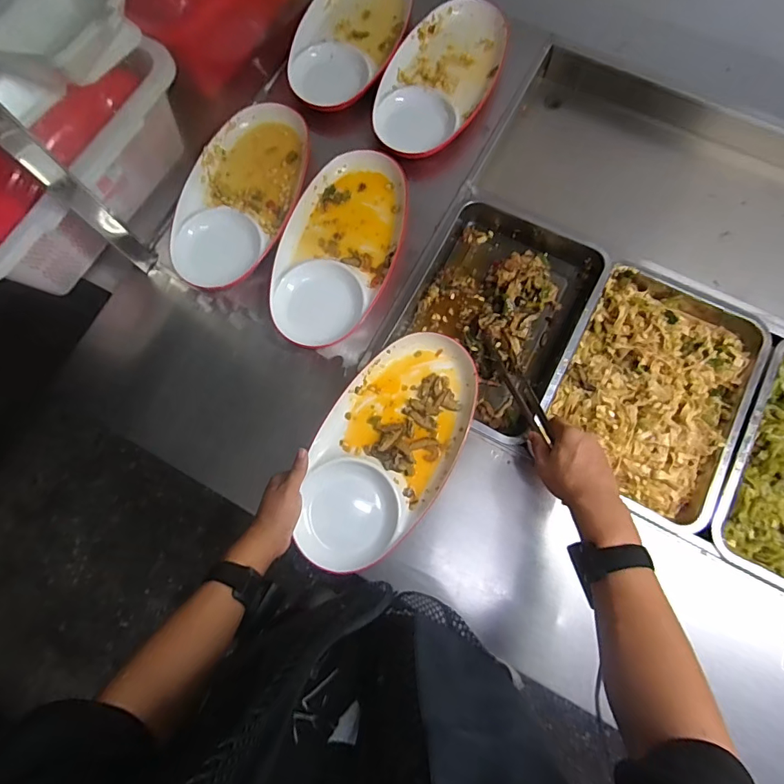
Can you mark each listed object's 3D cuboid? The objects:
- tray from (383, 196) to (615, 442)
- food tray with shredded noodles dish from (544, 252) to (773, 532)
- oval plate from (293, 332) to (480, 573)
[{"bbox_3d":[0.158,-0.119,0.694,0.252,0.052,0.349,26,78,7],"label":"tray"},{"bbox_3d":[0.387,-0.016,0.646,0.247,0.042,0.372,28,78,8],"label":"food tray with shredded noodles dish"},{"bbox_3d":[-0.006,0.071,0.611,0.171,0.028,0.335,30,79,8],"label":"oval plate"}]

